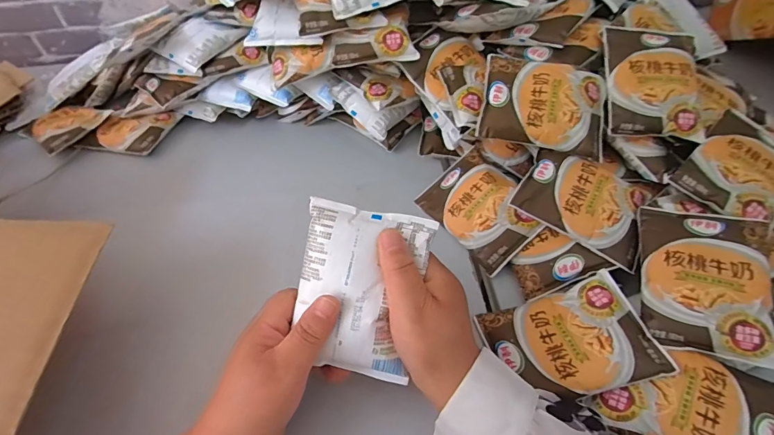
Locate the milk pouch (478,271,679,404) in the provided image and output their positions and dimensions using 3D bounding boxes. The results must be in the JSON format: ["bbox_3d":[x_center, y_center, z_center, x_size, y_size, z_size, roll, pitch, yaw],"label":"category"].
[{"bbox_3d":[0.158,0.107,0.352,0.122,0.019,0.093,-22,43,4],"label":"milk pouch"}]

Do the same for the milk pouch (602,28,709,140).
[{"bbox_3d":[0.279,-0.145,0.423,0.095,0.018,0.124,4,75,3],"label":"milk pouch"}]

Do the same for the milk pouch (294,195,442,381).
[{"bbox_3d":[-0.020,0.055,0.304,0.092,0.023,0.123,11,84,0],"label":"milk pouch"}]

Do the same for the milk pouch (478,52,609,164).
[{"bbox_3d":[0.163,-0.118,0.415,0.125,0.020,0.093,12,78,3],"label":"milk pouch"}]

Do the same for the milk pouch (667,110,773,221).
[{"bbox_3d":[0.347,-0.045,0.395,0.113,0.018,0.090,-39,69,-16],"label":"milk pouch"}]

